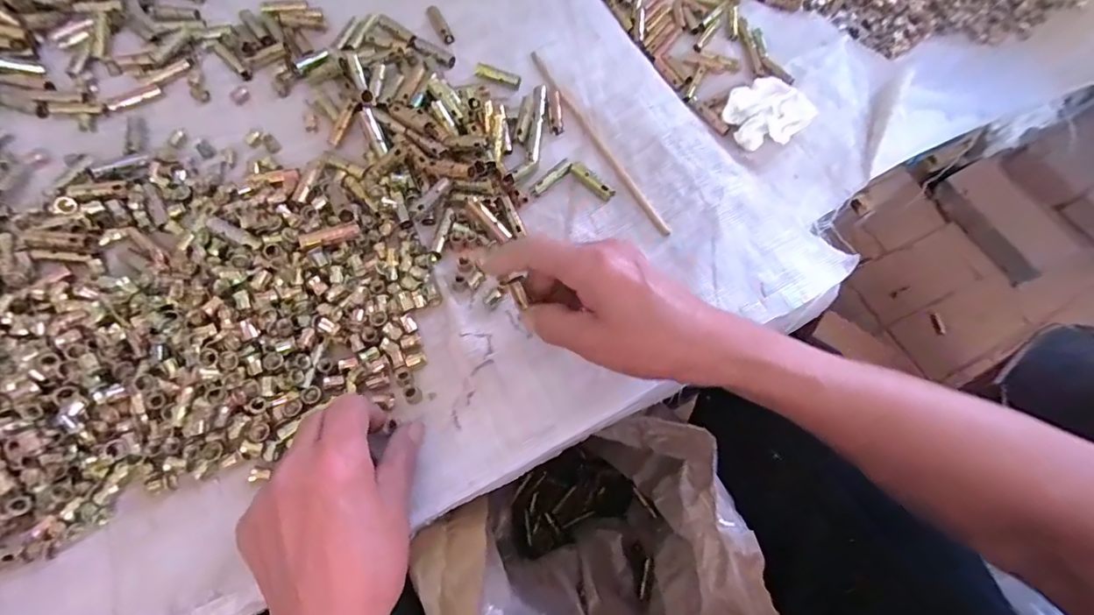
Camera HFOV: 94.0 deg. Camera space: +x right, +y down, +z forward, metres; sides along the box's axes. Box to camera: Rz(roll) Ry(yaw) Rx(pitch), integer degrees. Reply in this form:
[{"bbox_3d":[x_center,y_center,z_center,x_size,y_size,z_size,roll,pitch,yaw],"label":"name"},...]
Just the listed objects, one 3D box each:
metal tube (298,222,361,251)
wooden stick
[{"bbox_3d":[-0.152,-0.050,0.359,0.041,0.007,0.011,-21,68,-24],"label":"metal tube"},{"bbox_3d":[0.040,-0.145,0.427,0.009,0.006,0.217,-26,69,-13],"label":"wooden stick"}]

